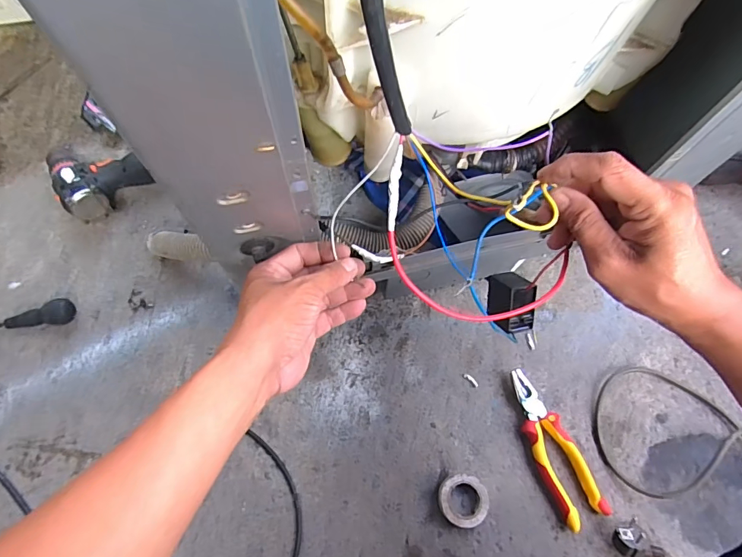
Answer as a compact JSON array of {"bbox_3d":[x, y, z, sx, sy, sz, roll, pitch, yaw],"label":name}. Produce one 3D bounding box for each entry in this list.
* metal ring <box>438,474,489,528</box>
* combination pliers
[{"bbox_3d":[0.116,0.279,0.554,0.059,0.017,0.058,1,68,-1],"label":"metal ring"},{"bbox_3d":[0.234,0.215,0.576,0.057,0.021,0.194,-19,70,-9],"label":"combination pliers"}]

